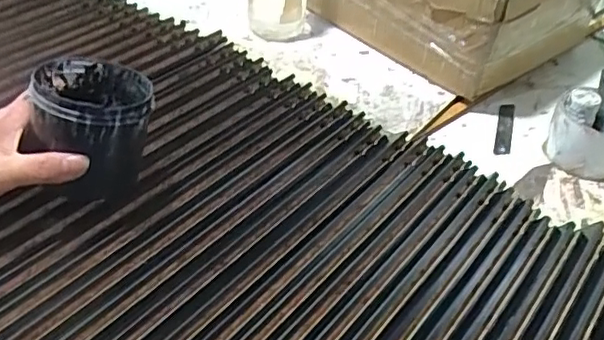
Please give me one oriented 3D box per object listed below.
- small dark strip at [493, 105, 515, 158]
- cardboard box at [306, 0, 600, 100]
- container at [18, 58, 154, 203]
[{"bbox_3d":[0.219,-0.046,0.641,0.017,0.008,0.090,14,42,12],"label":"small dark strip"},{"bbox_3d":[0.170,-0.230,0.724,0.241,0.125,0.291,-28,51,-33],"label":"cardboard box"},{"bbox_3d":[-0.154,-0.035,0.443,0.080,0.089,0.086,-5,42,-12],"label":"container"}]

